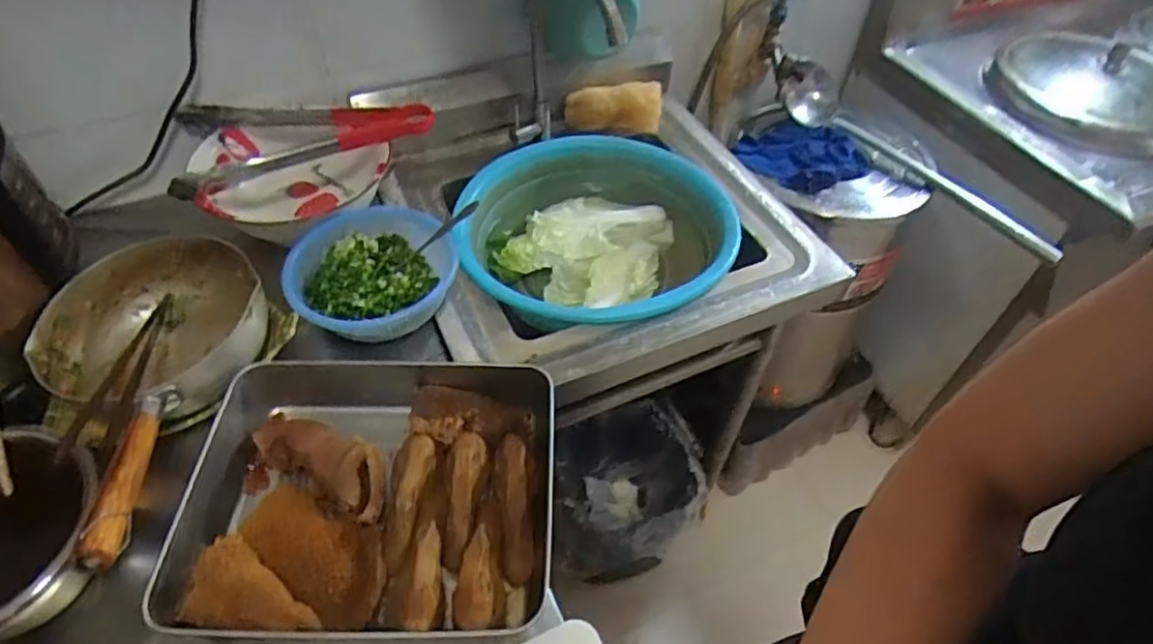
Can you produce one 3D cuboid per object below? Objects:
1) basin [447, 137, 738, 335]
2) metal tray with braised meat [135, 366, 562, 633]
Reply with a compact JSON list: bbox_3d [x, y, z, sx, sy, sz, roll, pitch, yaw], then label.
[{"bbox_3d":[0.025,-0.109,0.885,0.365,0.109,0.342,7,50,4],"label":"basin"},{"bbox_3d":[-0.180,0.149,0.574,0.314,0.066,0.248,0,50,-2],"label":"metal tray with braised meat"}]

